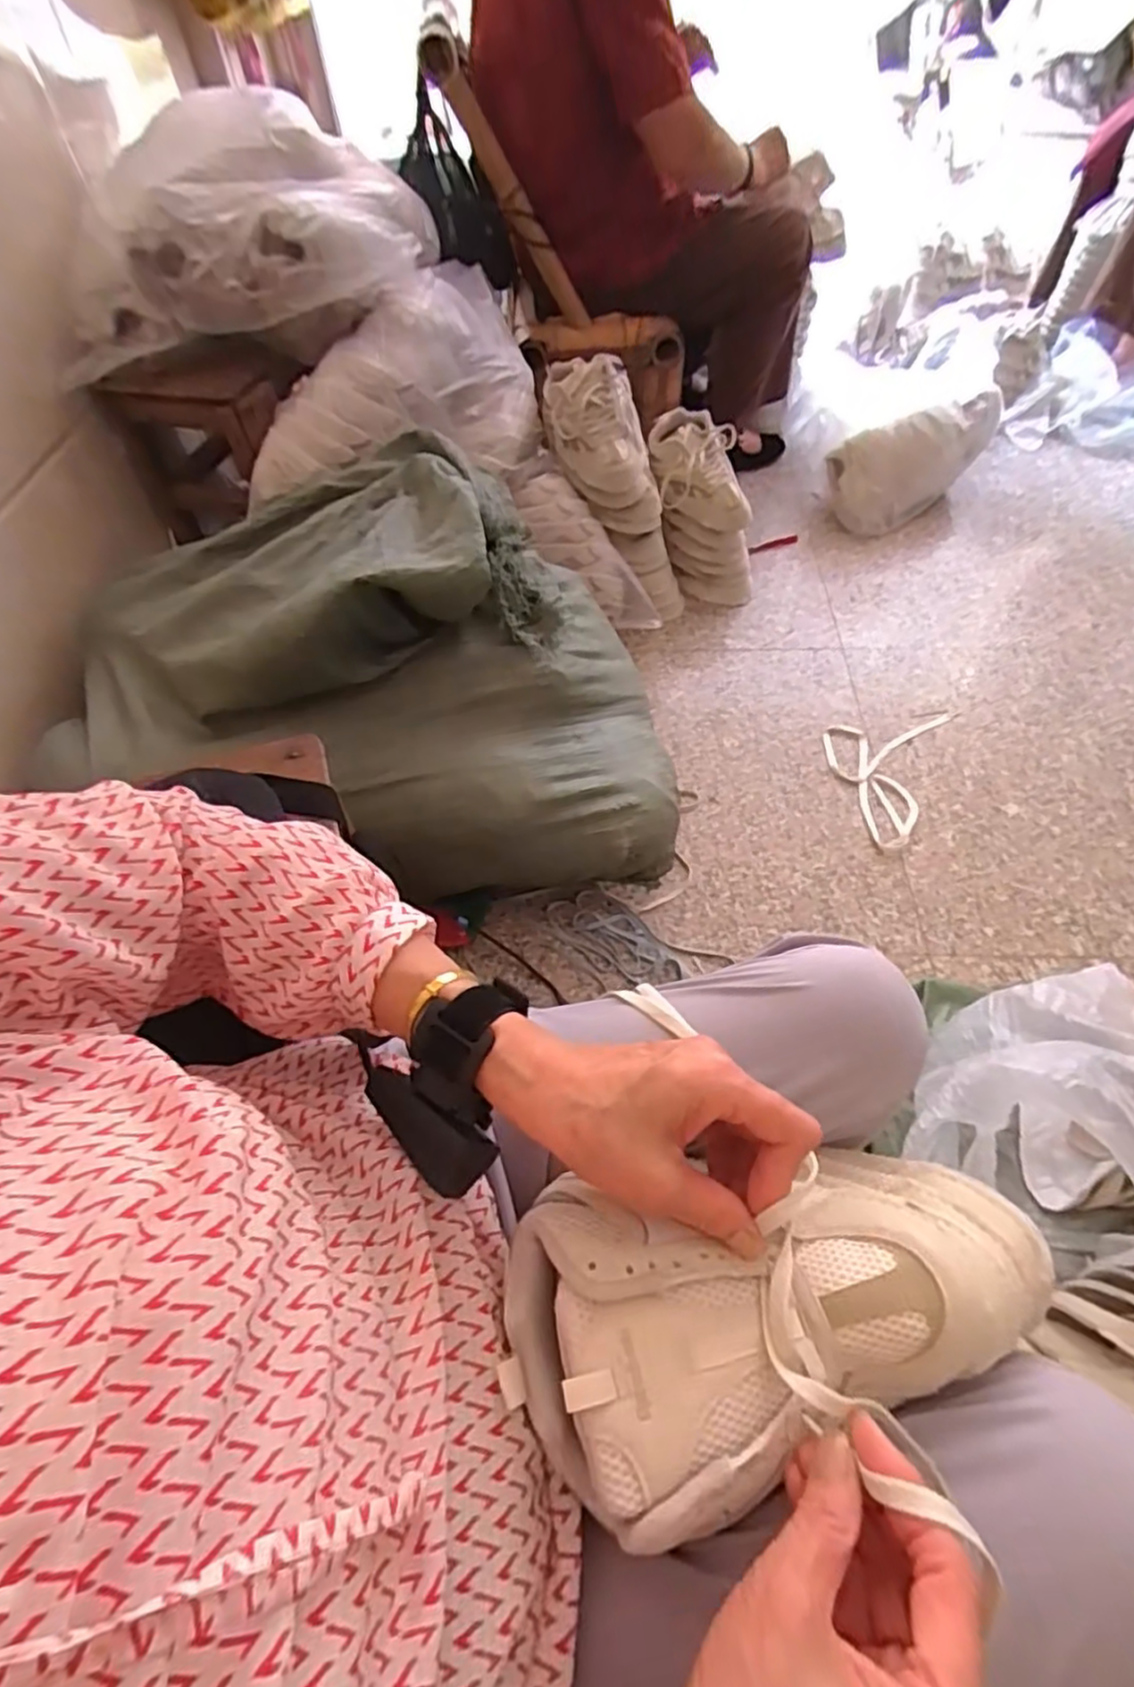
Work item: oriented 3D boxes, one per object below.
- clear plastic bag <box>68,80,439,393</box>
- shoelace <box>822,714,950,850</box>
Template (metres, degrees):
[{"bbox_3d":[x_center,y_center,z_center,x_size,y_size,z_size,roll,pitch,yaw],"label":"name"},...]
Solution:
[{"bbox_3d":[-0.394,-0.711,0.840,0.449,0.219,0.171,-13,56,-6],"label":"clear plastic bag"},{"bbox_3d":[0.488,-0.126,1.120,0.168,0.006,0.307,21,59,18],"label":"shoelace"}]

